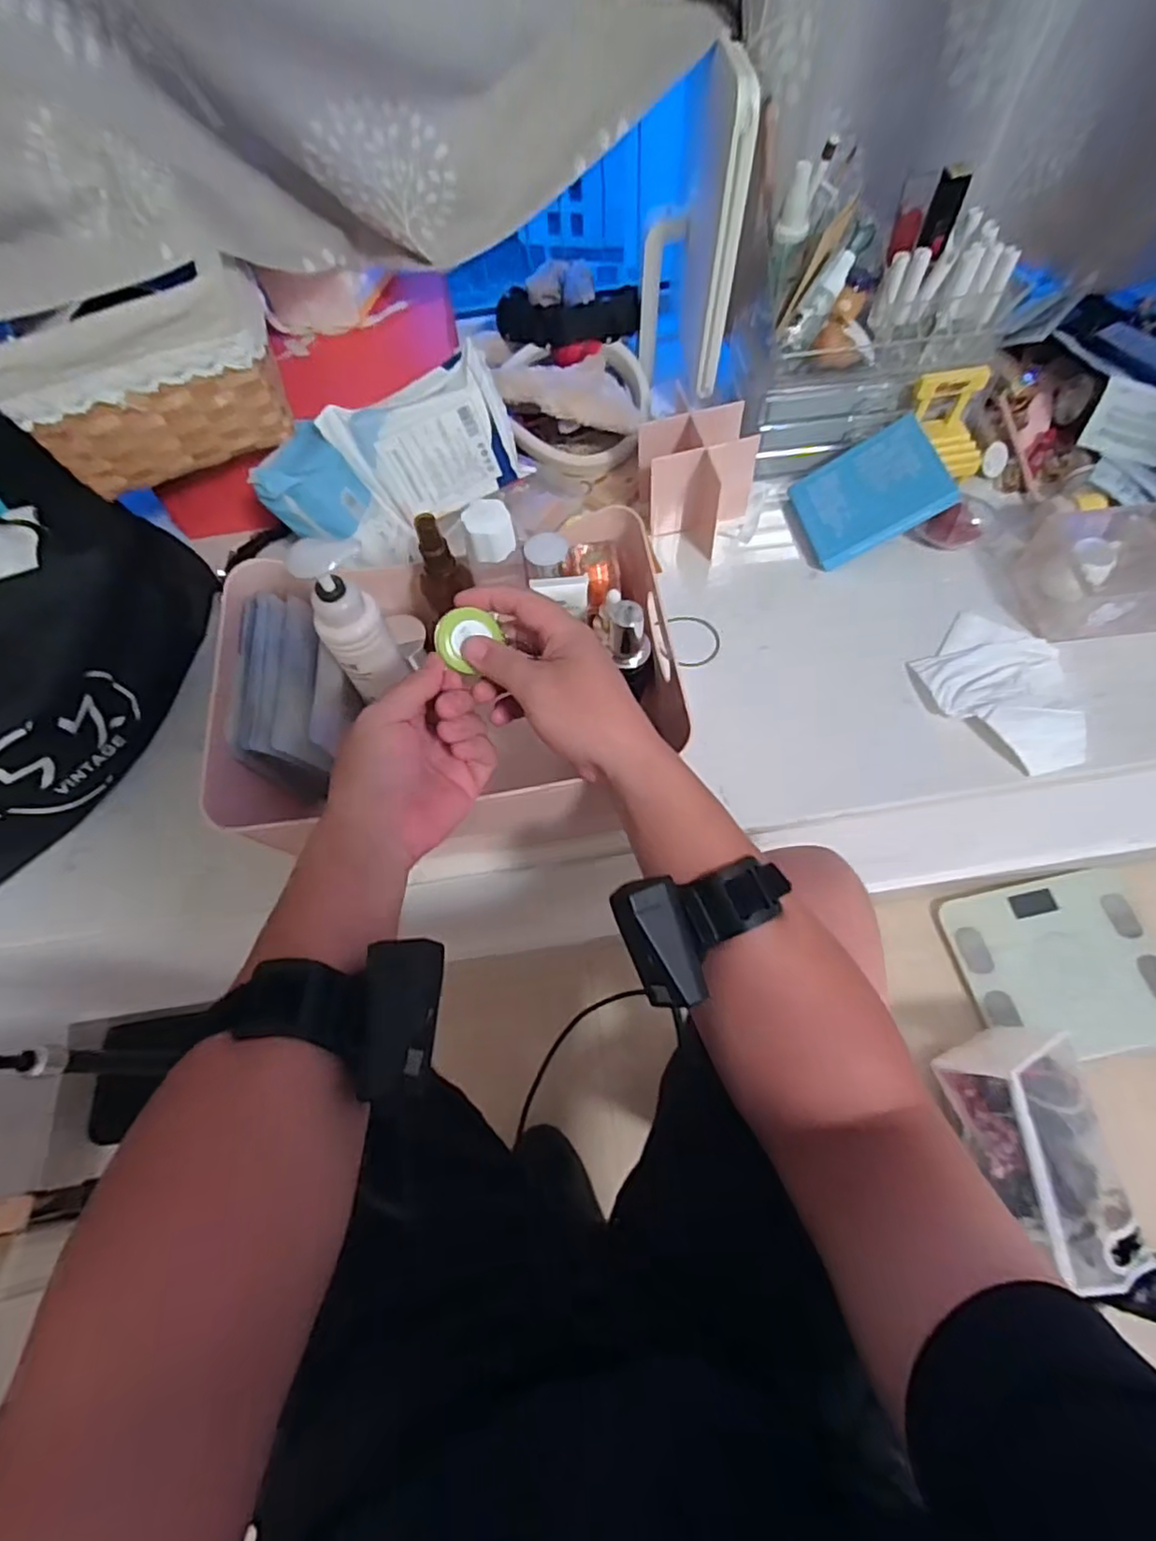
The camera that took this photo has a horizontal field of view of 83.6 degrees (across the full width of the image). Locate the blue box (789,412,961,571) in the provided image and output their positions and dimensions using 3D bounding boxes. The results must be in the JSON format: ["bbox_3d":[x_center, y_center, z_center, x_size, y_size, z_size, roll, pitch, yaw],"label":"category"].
[{"bbox_3d":[0.286,-0.278,0.639,0.131,0.023,0.114,-25,64,22],"label":"blue box"}]

